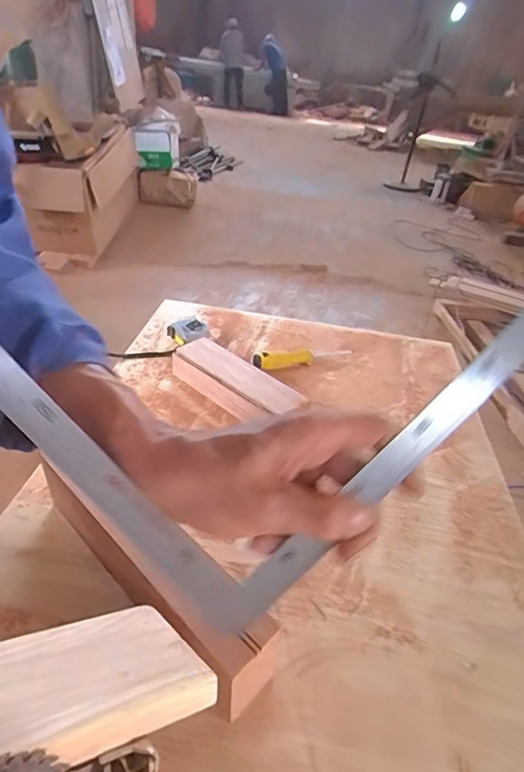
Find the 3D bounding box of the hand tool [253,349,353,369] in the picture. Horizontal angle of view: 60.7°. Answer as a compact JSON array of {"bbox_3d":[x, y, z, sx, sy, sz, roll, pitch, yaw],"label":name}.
[{"bbox_3d":[0.074,-0.054,0.816,0.182,0.032,0.036,-10,33,-18],"label":"hand tool"}]

